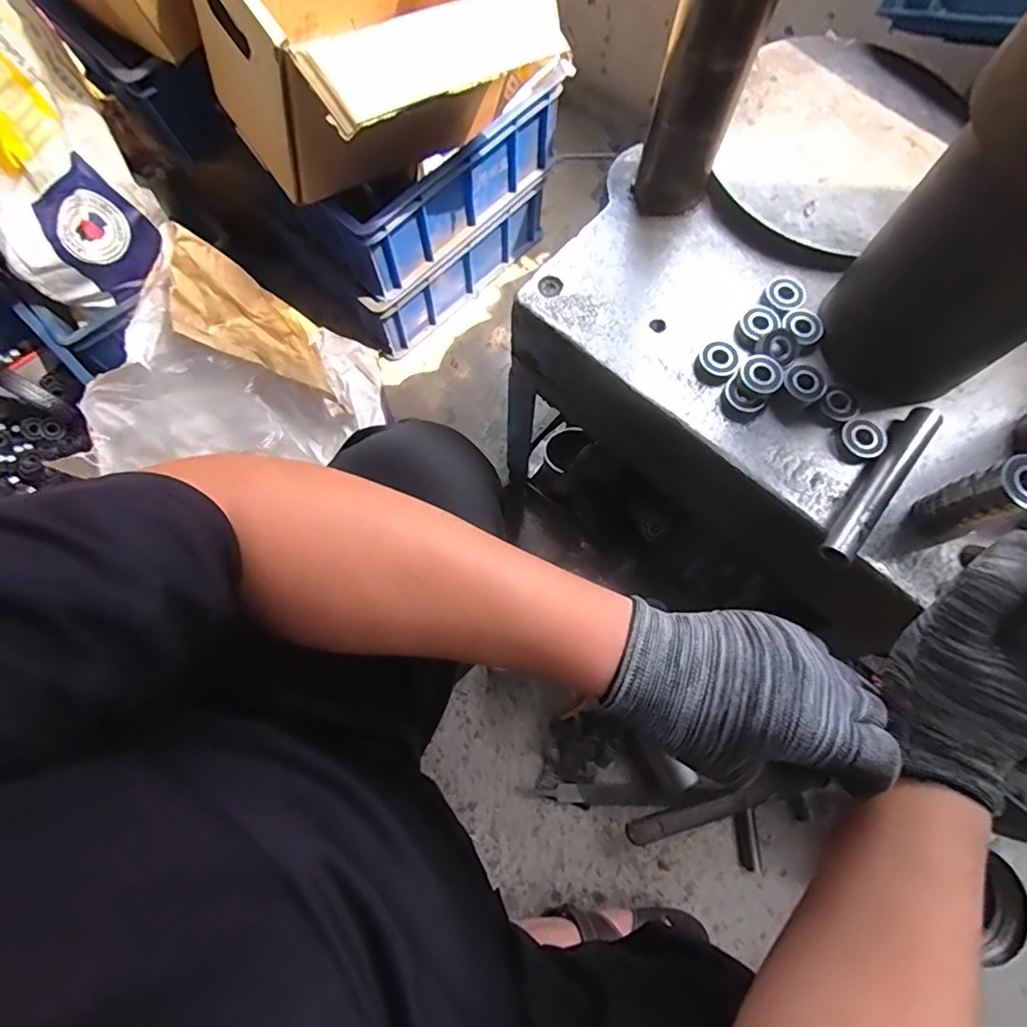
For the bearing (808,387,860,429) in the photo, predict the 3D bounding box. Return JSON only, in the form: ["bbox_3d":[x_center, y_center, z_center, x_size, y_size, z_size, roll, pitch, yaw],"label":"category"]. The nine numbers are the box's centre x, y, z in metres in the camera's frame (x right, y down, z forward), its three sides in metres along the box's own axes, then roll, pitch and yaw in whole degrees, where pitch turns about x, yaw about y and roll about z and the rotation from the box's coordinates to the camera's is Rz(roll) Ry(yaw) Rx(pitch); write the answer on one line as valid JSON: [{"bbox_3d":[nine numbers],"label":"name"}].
[{"bbox_3d":[0.266,-0.087,0.459,0.034,0.011,0.030,-39,78,-11],"label":"bearing"}]

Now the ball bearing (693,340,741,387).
[{"bbox_3d":[0.171,-0.126,0.470,0.033,0.015,0.033,0,73,-1],"label":"ball bearing"}]

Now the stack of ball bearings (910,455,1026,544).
[{"bbox_3d":[0.332,-0.008,0.399,0.033,0.088,0.036,-14,74,-5],"label":"stack of ball bearings"}]

